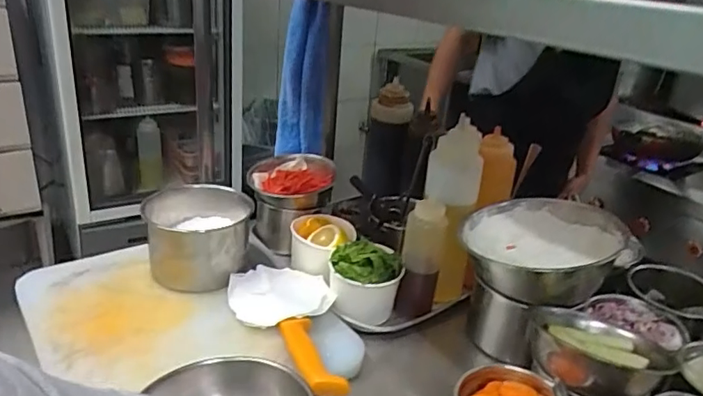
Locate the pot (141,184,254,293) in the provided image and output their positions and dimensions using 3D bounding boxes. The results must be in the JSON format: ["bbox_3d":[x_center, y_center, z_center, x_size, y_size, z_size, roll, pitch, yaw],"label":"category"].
[{"bbox_3d":[-0.224,0.053,0.785,0.139,0.099,0.145,4,24,-2],"label":"pot"}]

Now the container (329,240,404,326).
[{"bbox_3d":[0.018,0.118,0.764,0.096,0.101,0.081,5,24,0],"label":"container"}]

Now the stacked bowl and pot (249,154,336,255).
[{"bbox_3d":[-0.105,0.007,0.933,0.131,0.128,0.140,4,24,-2],"label":"stacked bowl and pot"}]

